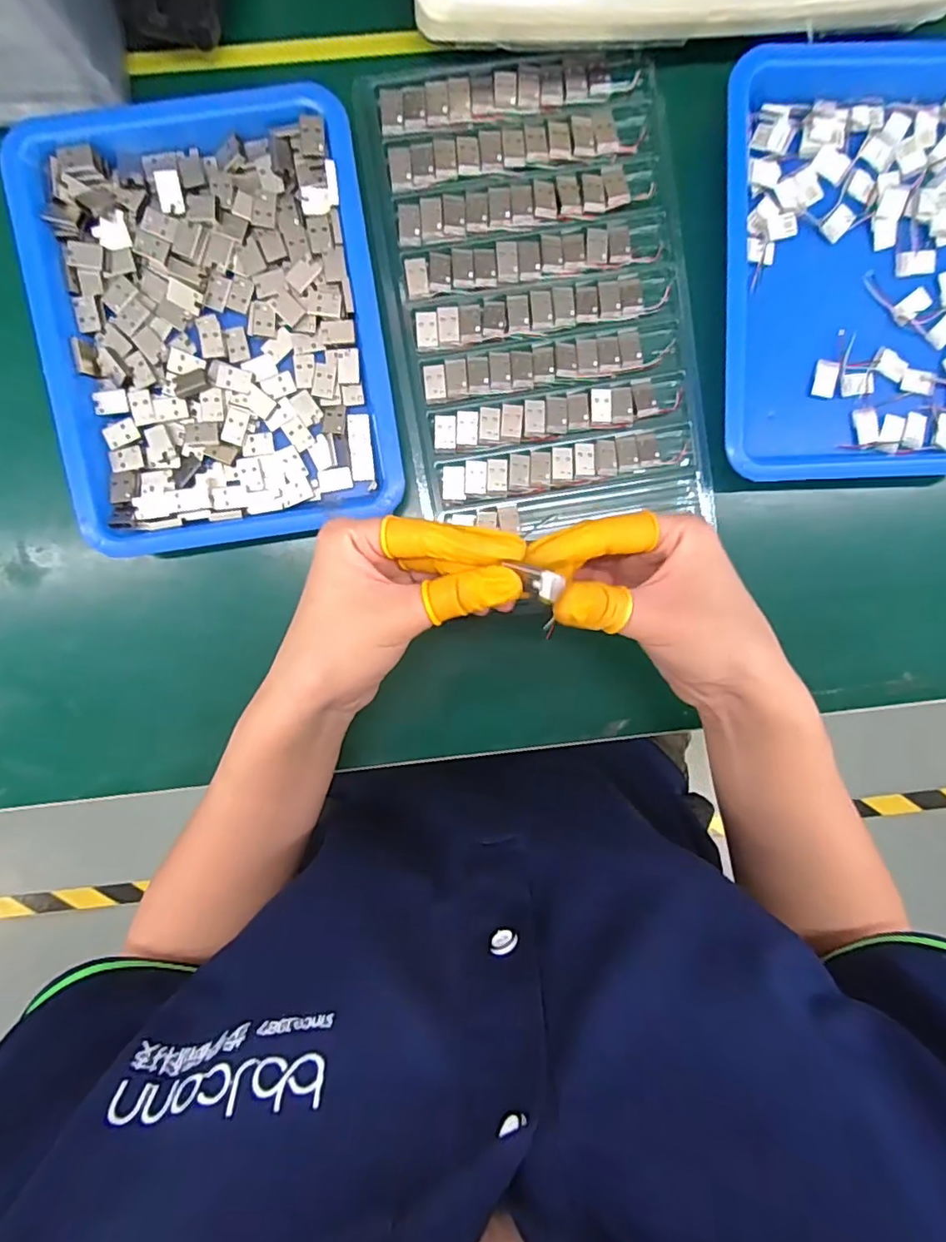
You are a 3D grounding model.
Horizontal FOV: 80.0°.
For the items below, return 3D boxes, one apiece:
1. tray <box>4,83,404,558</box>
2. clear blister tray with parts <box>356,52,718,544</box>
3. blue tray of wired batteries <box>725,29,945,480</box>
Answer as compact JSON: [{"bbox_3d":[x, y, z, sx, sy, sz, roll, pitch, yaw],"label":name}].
[{"bbox_3d":[-0.135,-0.153,0.300,0.170,0.023,0.217,-8,97,-1],"label":"tray"},{"bbox_3d":[0.039,-0.176,0.313,0.162,0.010,0.239,-7,97,-1],"label":"clear blister tray with parts"},{"bbox_3d":[0.219,-0.193,0.306,0.169,0.022,0.219,-2,97,-2],"label":"blue tray of wired batteries"}]

